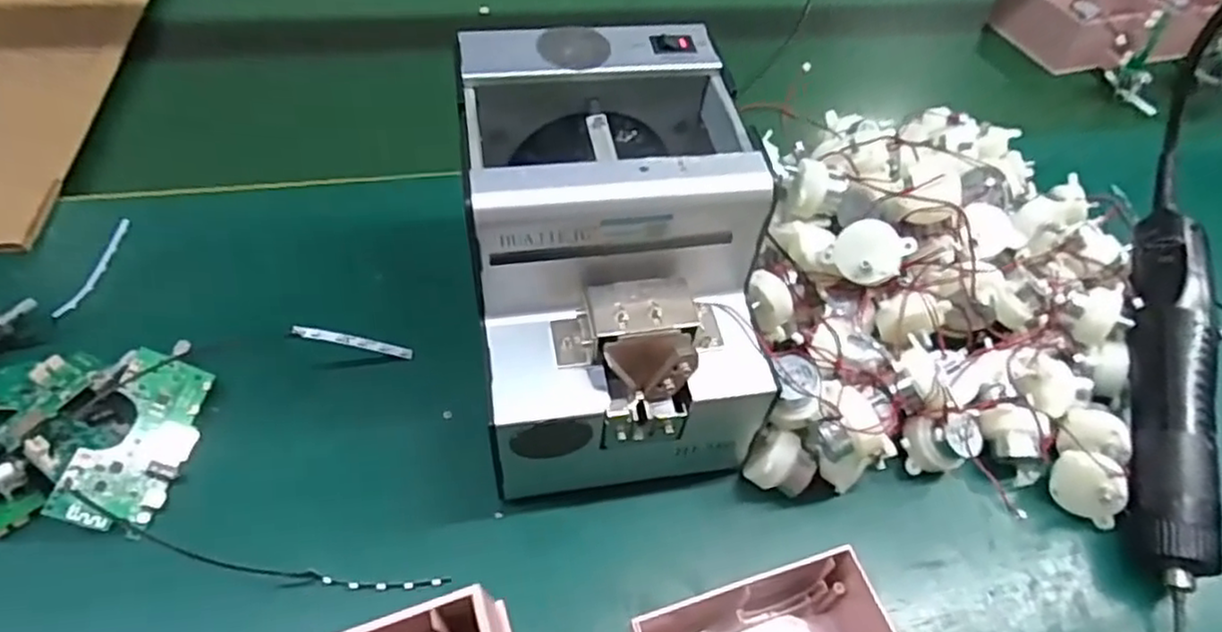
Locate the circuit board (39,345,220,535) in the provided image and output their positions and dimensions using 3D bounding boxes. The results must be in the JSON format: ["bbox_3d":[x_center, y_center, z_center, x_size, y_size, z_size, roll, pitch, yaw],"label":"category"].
[{"bbox_3d":[-0.226,0.059,0.341,0.042,0.007,0.087,32,50,-34],"label":"circuit board"}]

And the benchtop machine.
[{"bbox_3d":[-0.002,-0.022,0.346,0.126,0.157,0.169,-8,52,-11],"label":"benchtop machine"}]

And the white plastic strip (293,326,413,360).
[{"bbox_3d":[-0.136,0.014,0.377,0.063,0.005,0.006,17,41,-37],"label":"white plastic strip"}]

